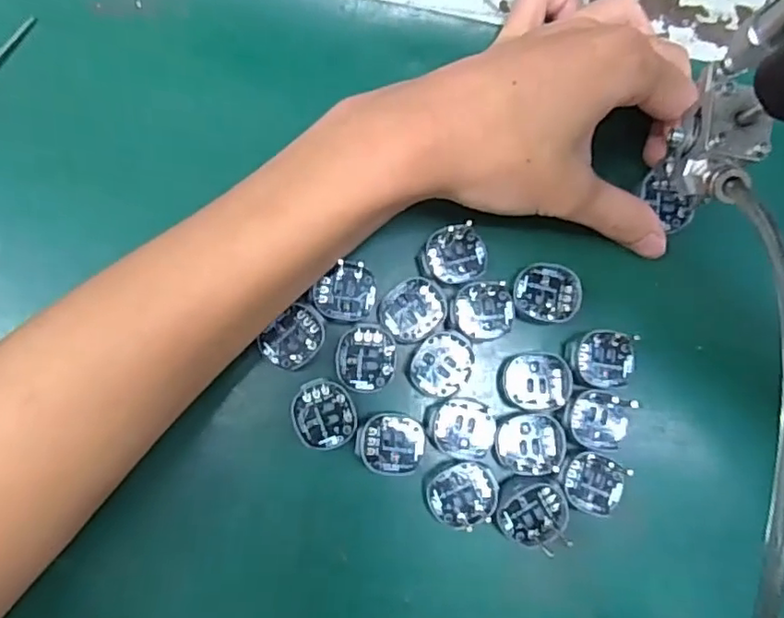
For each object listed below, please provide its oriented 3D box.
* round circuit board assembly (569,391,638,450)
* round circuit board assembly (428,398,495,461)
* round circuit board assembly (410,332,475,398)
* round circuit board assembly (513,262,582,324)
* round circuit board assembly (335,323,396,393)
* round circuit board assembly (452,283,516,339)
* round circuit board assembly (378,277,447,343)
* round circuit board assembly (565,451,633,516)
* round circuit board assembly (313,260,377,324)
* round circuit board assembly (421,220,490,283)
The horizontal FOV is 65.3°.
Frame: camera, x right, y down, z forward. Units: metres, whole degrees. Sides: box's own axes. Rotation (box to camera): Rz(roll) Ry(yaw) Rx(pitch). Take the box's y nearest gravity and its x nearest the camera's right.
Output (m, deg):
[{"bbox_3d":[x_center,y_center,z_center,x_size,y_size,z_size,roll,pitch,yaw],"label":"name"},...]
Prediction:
[{"bbox_3d":[0.088,0.047,0.257,0.027,0.004,0.024,19,81,-2],"label":"round circuit board assembly"},{"bbox_3d":[0.029,0.050,0.255,0.027,0.005,0.024,4,81,-4],"label":"round circuit board assembly"},{"bbox_3d":[0.022,0.024,0.257,0.025,0.004,0.028,34,81,1],"label":"round circuit board assembly"},{"bbox_3d":[0.067,-0.007,0.264,0.028,0.004,0.024,3,81,-4],"label":"round circuit board assembly"},{"bbox_3d":[-0.010,0.020,0.252,0.025,0.004,0.028,2,82,-4],"label":"round circuit board assembly"},{"bbox_3d":[0.039,0.001,0.262,0.027,0.004,0.024,-2,82,-5],"label":"round circuit board assembly"},{"bbox_3d":[0.009,0.000,0.256,0.029,0.004,0.024,-25,84,-8],"label":"round circuit board assembly"},{"bbox_3d":[0.084,0.072,0.253,0.026,0.004,0.024,1,82,-5],"label":"round circuit board assembly"},{"bbox_3d":[-0.018,-0.007,0.255,0.023,0.004,0.025,1,82,-5],"label":"round circuit board assembly"},{"bbox_3d":[0.027,-0.024,0.261,0.028,0.004,0.025,-9,83,-6],"label":"round circuit board assembly"}]

